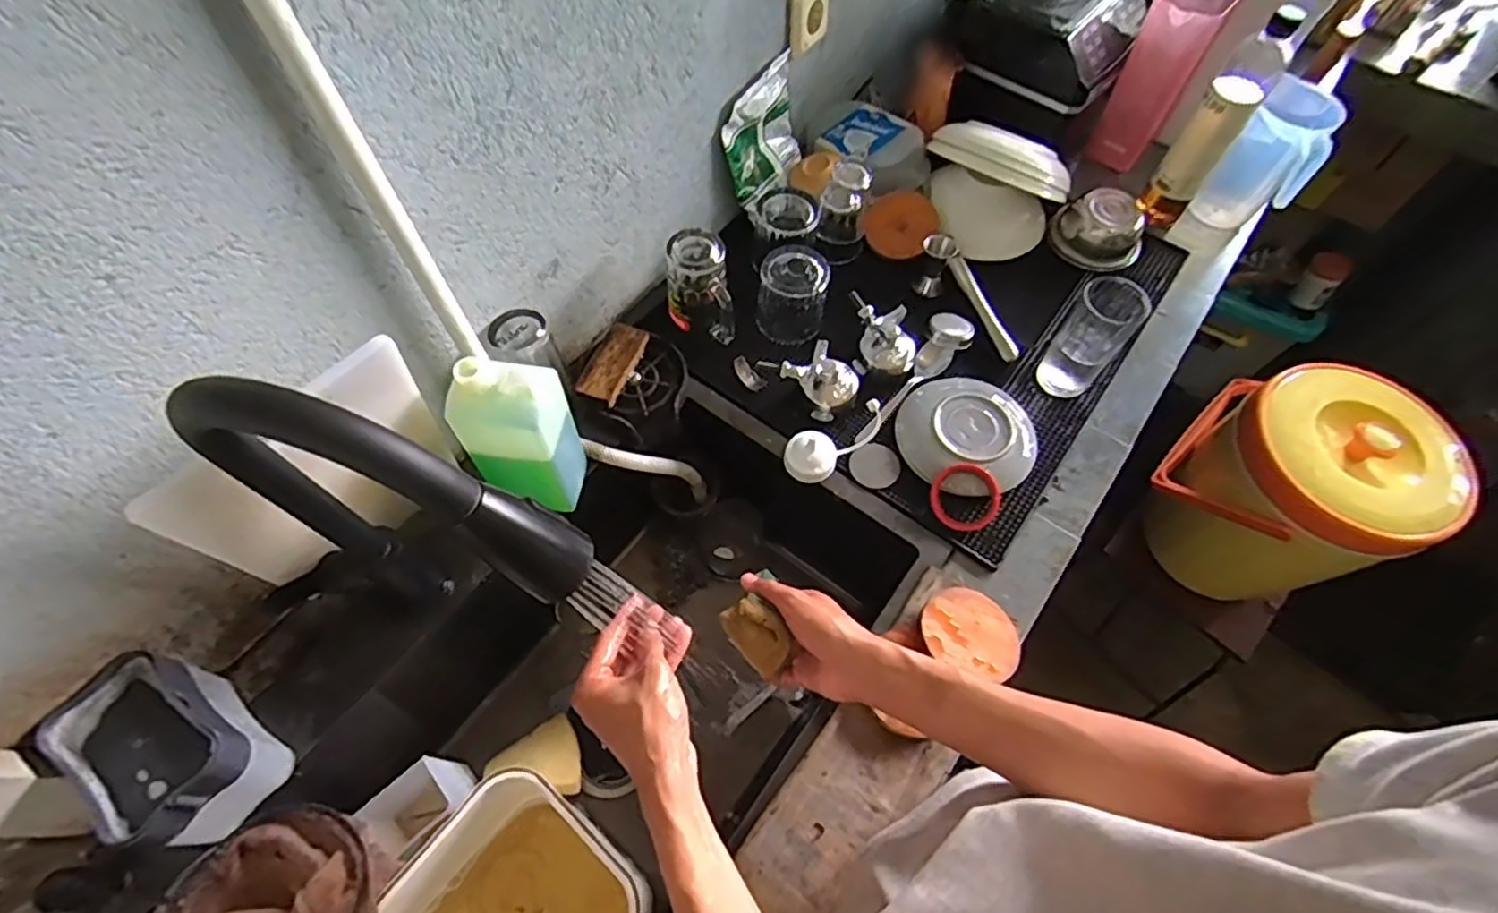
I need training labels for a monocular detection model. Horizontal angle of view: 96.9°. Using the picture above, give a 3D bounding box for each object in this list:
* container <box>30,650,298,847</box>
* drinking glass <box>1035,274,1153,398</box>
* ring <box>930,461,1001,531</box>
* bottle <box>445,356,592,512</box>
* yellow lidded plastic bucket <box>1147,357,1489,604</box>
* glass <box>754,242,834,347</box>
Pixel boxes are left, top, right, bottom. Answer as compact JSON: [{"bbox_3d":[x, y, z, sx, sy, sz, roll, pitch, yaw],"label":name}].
[{"bbox_3d":[-0.474,0.245,0.550,0.139,0.099,0.089,34,65,17],"label":"container"},{"bbox_3d":[0.403,-0.142,0.777,0.082,0.144,0.065,-40,69,-21],"label":"drinking glass"},{"bbox_3d":[0.238,0.045,0.729,0.073,0.009,0.073,-1,83,8],"label":"ring"},{"bbox_3d":[-0.223,-0.019,0.654,0.091,0.194,0.071,-2,60,-2],"label":"bottle"},{"bbox_3d":[0.885,0.065,1.139,0.311,0.390,0.320,1,60,-1],"label":"yellow lidded plastic bucket"},{"bbox_3d":[0.054,-0.200,0.834,0.083,0.093,0.082,6,60,2],"label":"glass"}]

